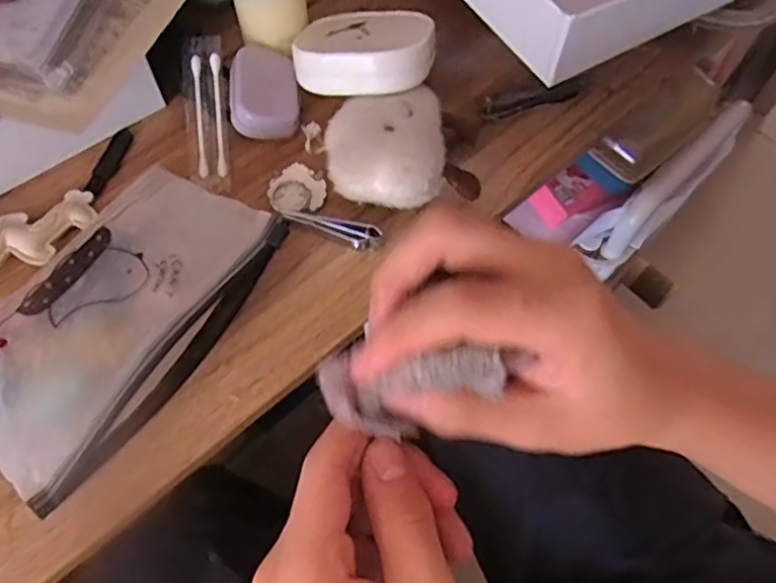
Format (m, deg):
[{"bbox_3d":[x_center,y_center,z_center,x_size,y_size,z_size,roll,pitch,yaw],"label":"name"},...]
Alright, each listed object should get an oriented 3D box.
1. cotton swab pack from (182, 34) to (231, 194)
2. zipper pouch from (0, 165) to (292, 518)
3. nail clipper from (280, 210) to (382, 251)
[{"bbox_3d":[-0.106,-0.105,0.374,0.025,0.010,0.095,-3,80,-6],"label":"cotton swab pack"},{"bbox_3d":[-0.131,0.013,0.314,0.094,0.033,0.161,33,68,15],"label":"zipper pouch"},{"bbox_3d":[-0.031,-0.033,0.347,0.053,0.011,0.012,13,64,6],"label":"nail clipper"}]

